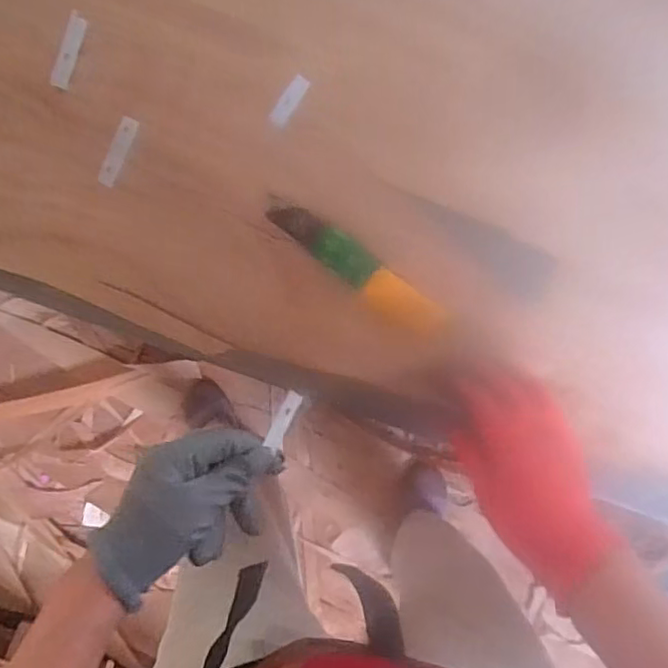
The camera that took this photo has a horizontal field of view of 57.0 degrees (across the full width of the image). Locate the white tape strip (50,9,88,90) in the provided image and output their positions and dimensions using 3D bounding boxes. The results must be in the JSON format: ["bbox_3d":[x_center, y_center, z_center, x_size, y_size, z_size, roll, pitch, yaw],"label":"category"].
[{"bbox_3d":[-0.201,-0.216,0.467,0.014,0.004,0.061,16,87,-5],"label":"white tape strip"}]

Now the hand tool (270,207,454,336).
[{"bbox_3d":[0.018,-0.048,0.467,0.153,0.015,0.029,37,92,-3],"label":"hand tool"}]

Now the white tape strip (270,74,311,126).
[{"bbox_3d":[-0.033,-0.177,0.468,0.012,0.005,0.039,35,90,-1],"label":"white tape strip"}]

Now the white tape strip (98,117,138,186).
[{"bbox_3d":[-0.165,-0.139,0.468,0.013,0.004,0.053,26,99,-6],"label":"white tape strip"}]

